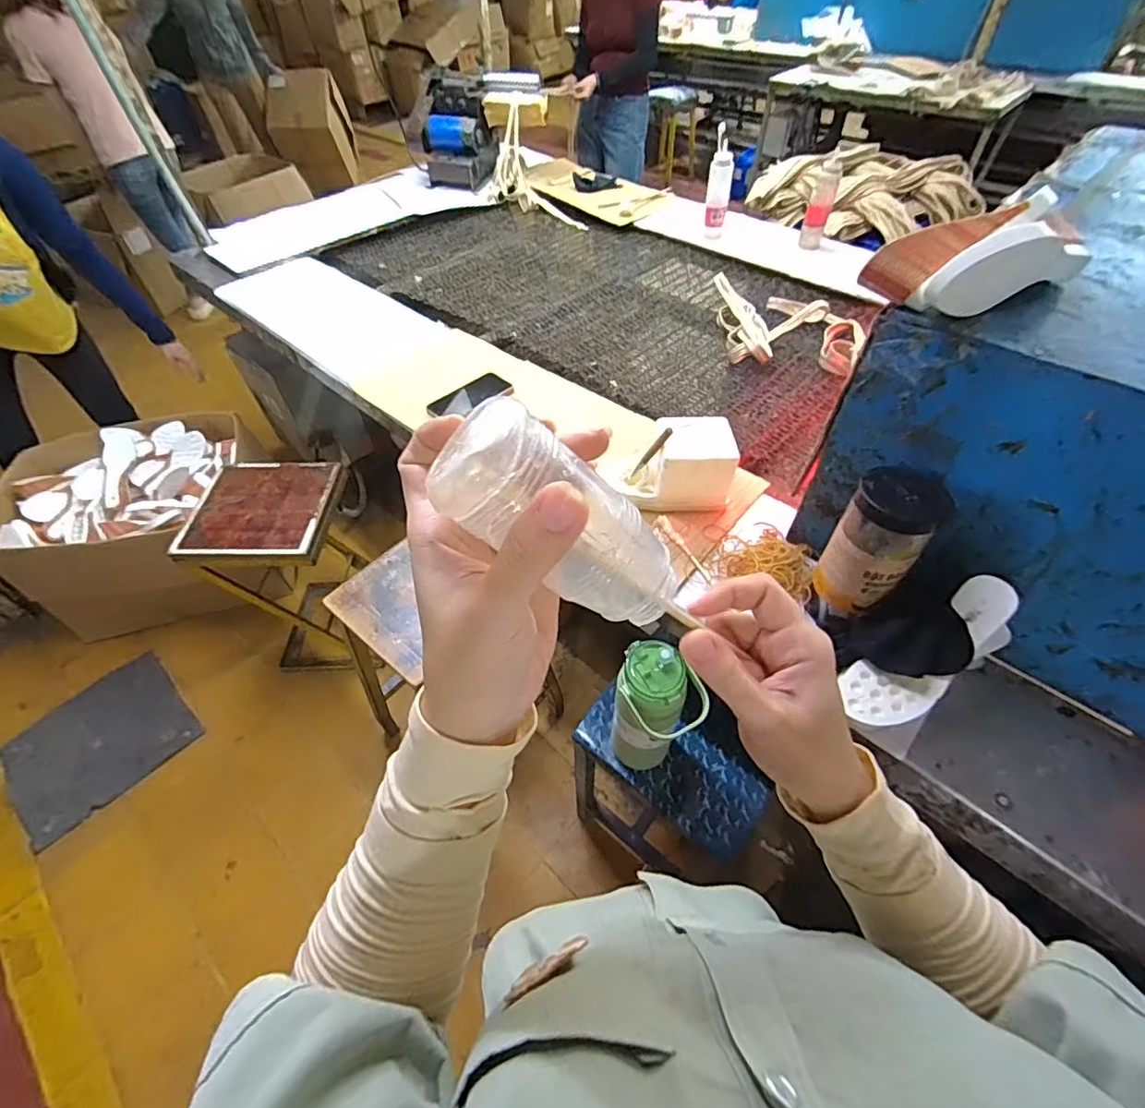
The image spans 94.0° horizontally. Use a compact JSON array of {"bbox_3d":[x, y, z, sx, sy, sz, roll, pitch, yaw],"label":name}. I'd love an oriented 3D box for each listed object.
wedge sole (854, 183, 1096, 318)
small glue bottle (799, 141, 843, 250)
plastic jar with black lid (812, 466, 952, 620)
[{"bbox_3d":[0.410,-0.299,0.526,0.222,0.064,0.106,-24,54,-17],"label":"wedge sole"},{"bbox_3d":[0.649,-0.921,1.387,0.063,0.222,0.067,16,53,14],"label":"small glue bottle"},{"bbox_3d":[0.356,-0.014,0.630,0.087,0.174,0.091,-1,51,1],"label":"plastic jar with black lid"}]

